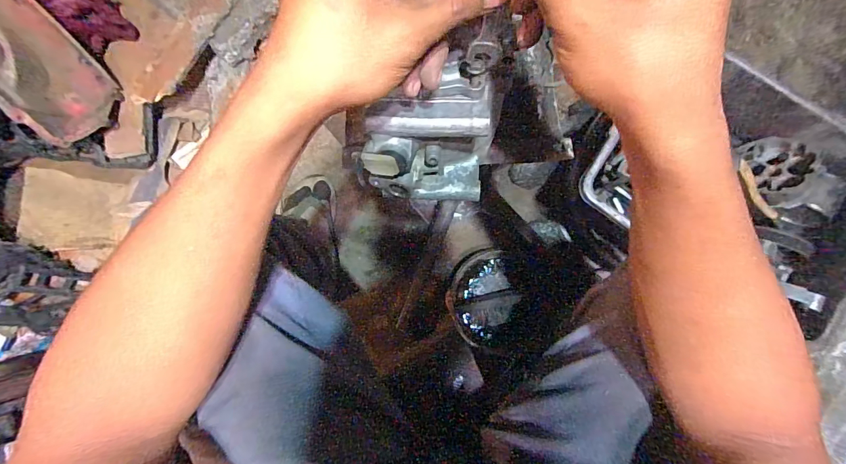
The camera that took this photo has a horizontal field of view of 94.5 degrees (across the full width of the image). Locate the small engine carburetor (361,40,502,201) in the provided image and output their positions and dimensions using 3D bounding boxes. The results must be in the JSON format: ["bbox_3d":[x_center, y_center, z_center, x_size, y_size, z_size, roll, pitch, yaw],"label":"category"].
[{"bbox_3d":[0.006,-0.074,0.289,0.092,0.110,0.079,2,84,-1],"label":"small engine carburetor"}]

